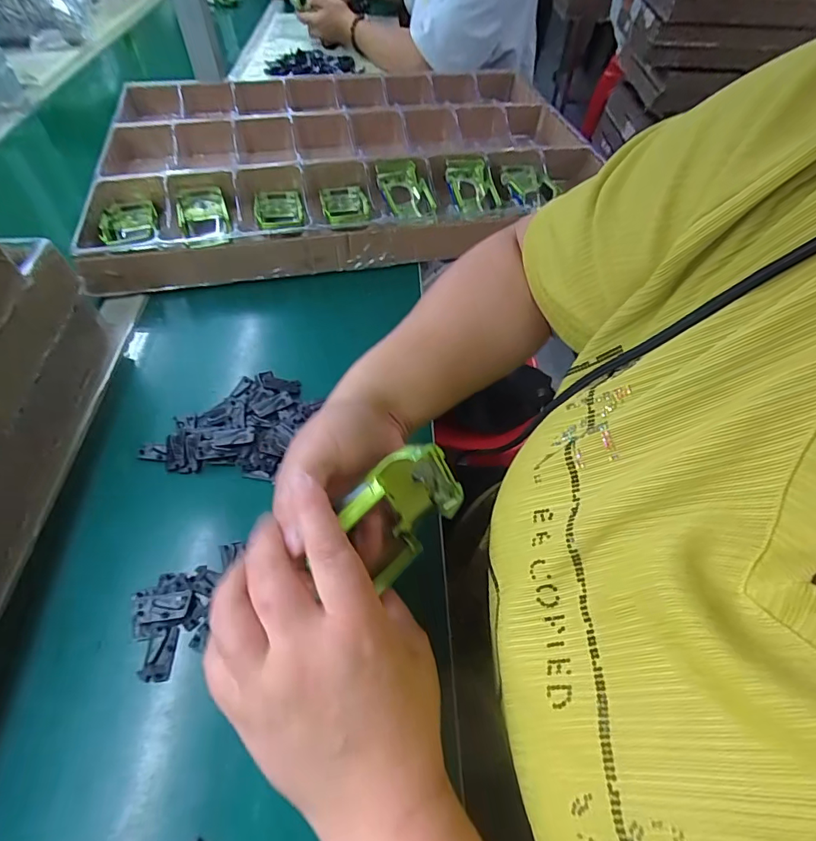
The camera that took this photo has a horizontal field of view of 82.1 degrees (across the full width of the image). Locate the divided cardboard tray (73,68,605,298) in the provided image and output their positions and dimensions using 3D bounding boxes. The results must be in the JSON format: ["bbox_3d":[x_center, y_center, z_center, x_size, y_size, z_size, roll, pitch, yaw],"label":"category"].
[{"bbox_3d":[-0.084,-0.386,0.675,0.643,0.061,0.485,-11,54,-9],"label":"divided cardboard tray"}]

